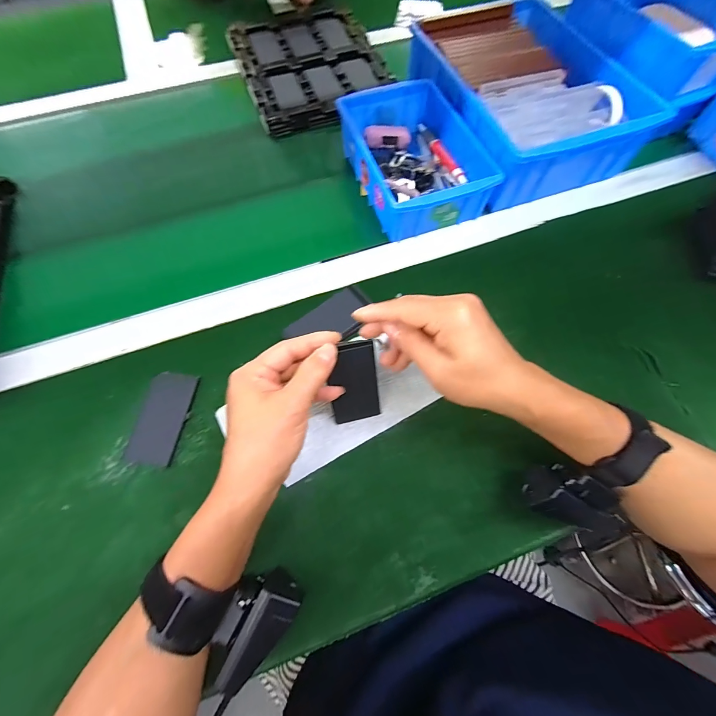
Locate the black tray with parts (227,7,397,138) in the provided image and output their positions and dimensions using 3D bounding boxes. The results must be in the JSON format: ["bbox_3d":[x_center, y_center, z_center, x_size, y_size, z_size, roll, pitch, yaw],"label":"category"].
[{"bbox_3d":[-0.078,-0.478,0.538,0.218,0.025,0.274,-20,68,-8],"label":"black tray with parts"}]

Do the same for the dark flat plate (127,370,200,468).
[{"bbox_3d":[-0.187,0.057,0.315,0.044,0.008,0.085,8,67,3],"label":"dark flat plate"}]

